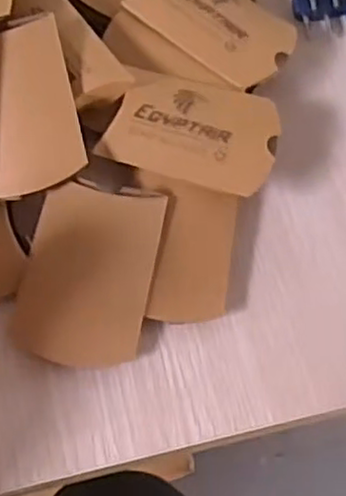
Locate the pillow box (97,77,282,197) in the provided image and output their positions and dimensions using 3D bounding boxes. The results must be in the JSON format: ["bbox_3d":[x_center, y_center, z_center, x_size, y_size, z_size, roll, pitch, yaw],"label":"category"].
[{"bbox_3d":[0.011,-0.059,0.344,0.078,0.011,0.056,16,71,-1],"label":"pillow box"}]

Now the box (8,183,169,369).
[{"bbox_3d":[-0.038,0.012,0.319,0.056,0.026,0.076,11,64,2],"label":"box"}]

